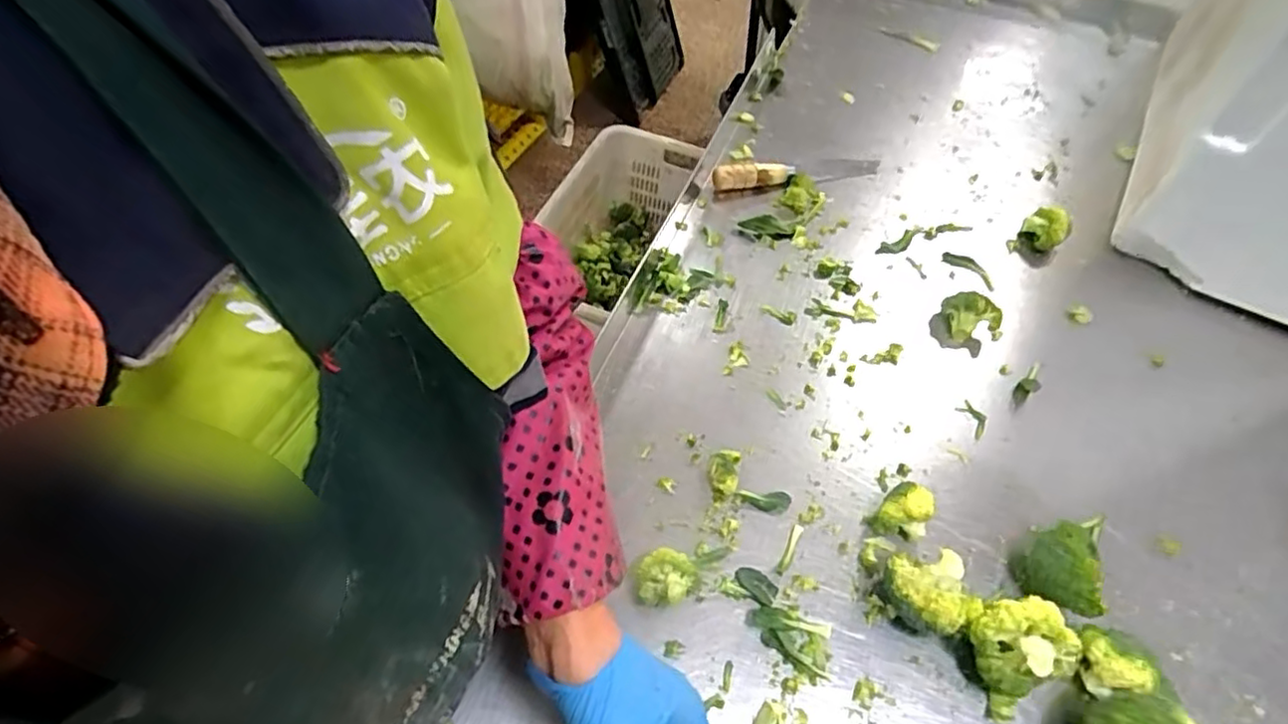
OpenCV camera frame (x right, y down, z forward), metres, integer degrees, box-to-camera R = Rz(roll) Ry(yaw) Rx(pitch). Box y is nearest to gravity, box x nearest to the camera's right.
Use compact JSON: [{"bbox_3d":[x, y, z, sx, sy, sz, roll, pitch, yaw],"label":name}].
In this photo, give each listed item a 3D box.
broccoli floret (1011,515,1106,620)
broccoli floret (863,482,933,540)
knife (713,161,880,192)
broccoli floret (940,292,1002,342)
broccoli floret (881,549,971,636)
[{"bbox_3d":[0.310,0.159,0.502,0.052,0.053,0.068,11,56,4],"label":"broccoli floret"},{"bbox_3d":[0.209,0.120,0.530,0.045,0.038,0.041,-36,65,-24],"label":"broccoli floret"},{"bbox_3d":[0.178,-0.219,0.769,0.195,0.019,0.032,-6,57,-8],"label":"knife"},{"bbox_3d":[0.322,-0.046,0.653,0.048,0.033,0.044,-9,57,-9],"label":"broccoli floret"},{"bbox_3d":[0.202,0.169,0.485,0.049,0.052,0.055,-1,56,-4],"label":"broccoli floret"}]

